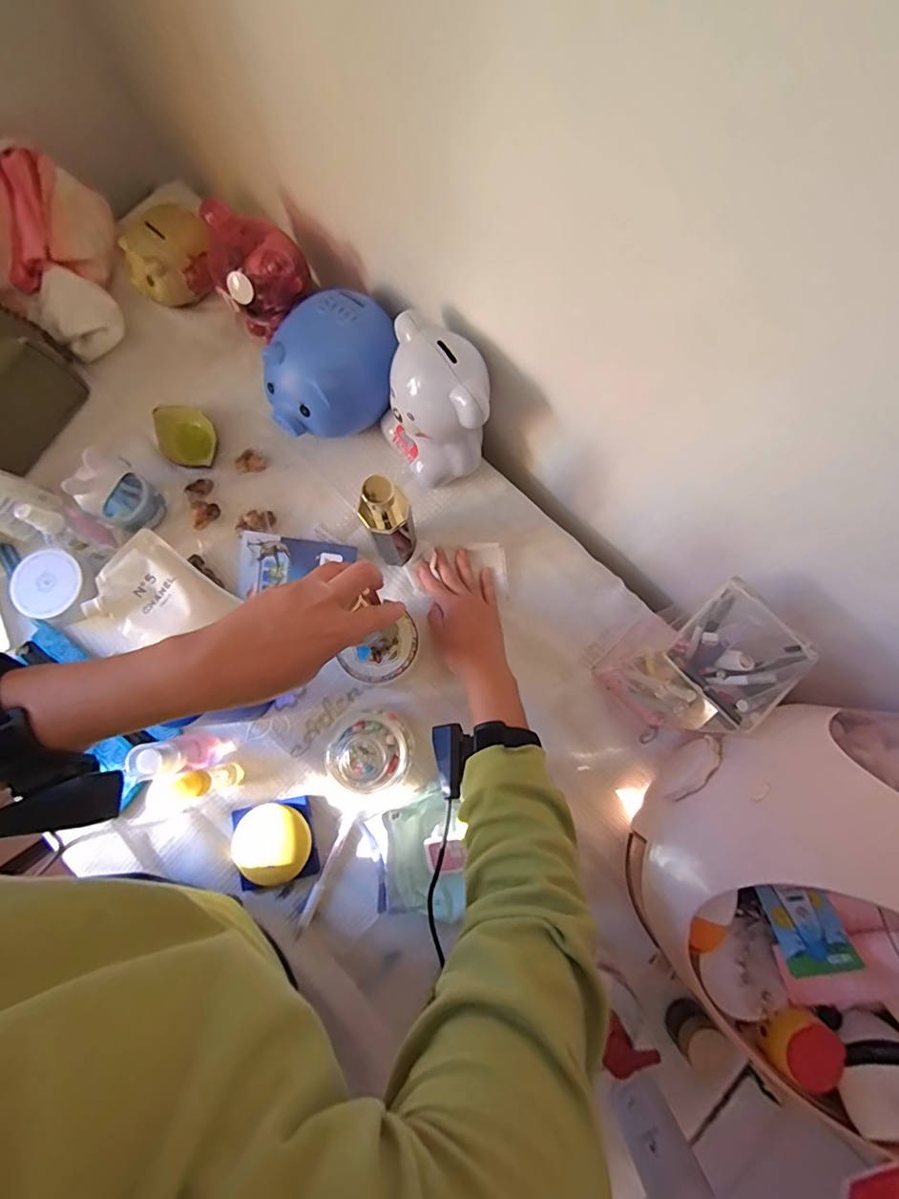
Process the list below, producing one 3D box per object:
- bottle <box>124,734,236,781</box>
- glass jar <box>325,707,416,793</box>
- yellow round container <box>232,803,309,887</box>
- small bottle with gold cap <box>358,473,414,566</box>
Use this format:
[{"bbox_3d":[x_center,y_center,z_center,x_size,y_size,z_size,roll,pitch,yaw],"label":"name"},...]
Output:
[{"bbox_3d":[-0.258,0.151,0.522,0.040,0.120,0.033,-5,79,-1],"label":"bottle"},{"bbox_3d":[-0.077,0.156,0.540,0.074,0.090,0.081,0,79,0],"label":"glass jar"},{"bbox_3d":[-0.182,0.252,0.554,0.073,0.024,0.077,0,79,0],"label":"yellow round container"},{"bbox_3d":[-0.060,-0.075,0.545,0.043,0.173,0.040,-21,80,-4],"label":"small bottle with gold cap"}]

